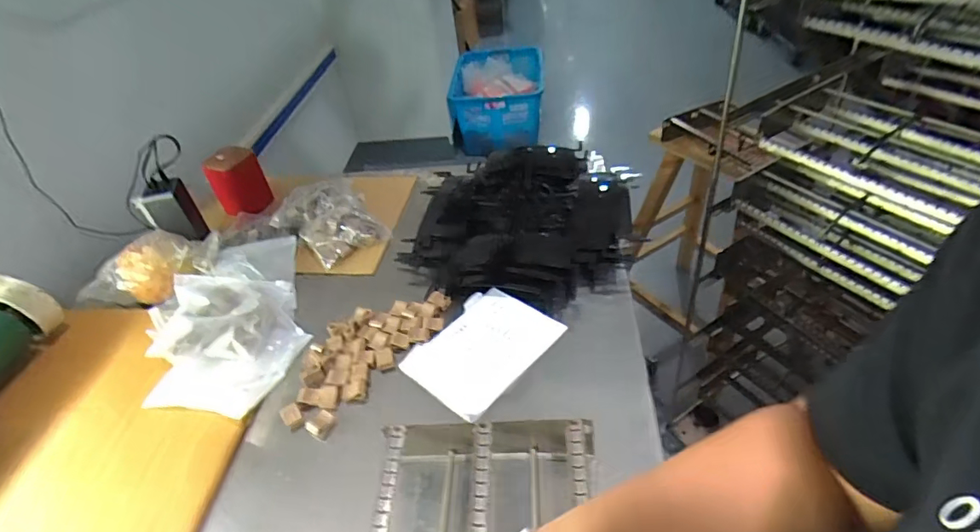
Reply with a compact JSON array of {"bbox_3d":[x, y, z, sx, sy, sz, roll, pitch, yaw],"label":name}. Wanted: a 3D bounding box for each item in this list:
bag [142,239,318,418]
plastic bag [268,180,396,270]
[{"bbox_3d":[-0.356,0.067,0.696,0.198,0.051,0.310,-18,43,-14],"label":"bag"},{"bbox_3d":[-0.276,-0.089,0.869,0.143,0.033,0.212,-28,47,-24],"label":"plastic bag"}]

